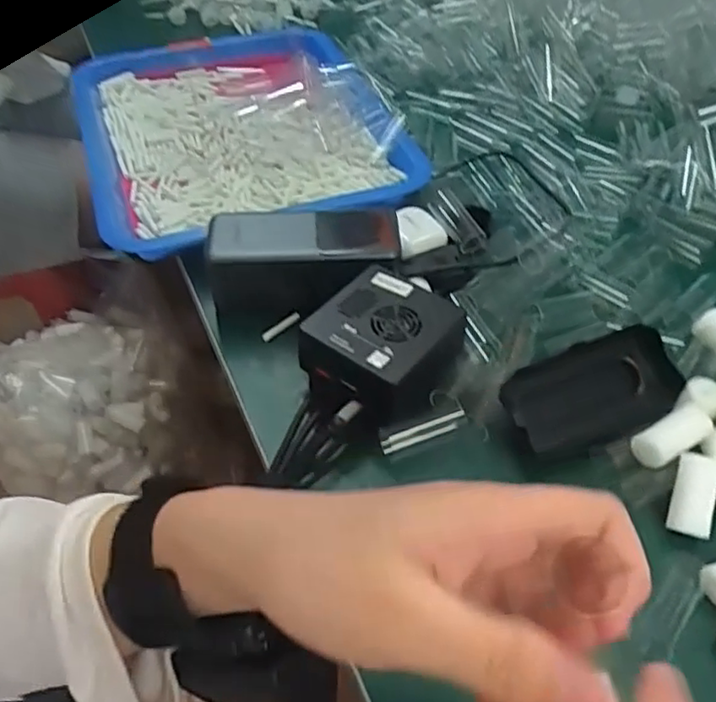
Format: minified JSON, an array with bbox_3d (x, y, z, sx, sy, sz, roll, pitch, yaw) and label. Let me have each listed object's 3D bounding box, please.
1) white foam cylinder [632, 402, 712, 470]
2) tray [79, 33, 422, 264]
[{"bbox_3d":[0.172,0.047,0.364,0.047,0.019,0.020,-26,72,-12],"label":"white foam cylinder"},{"bbox_3d":[-0.116,-0.211,0.598,0.258,0.040,0.345,-17,49,-14],"label":"tray"}]

